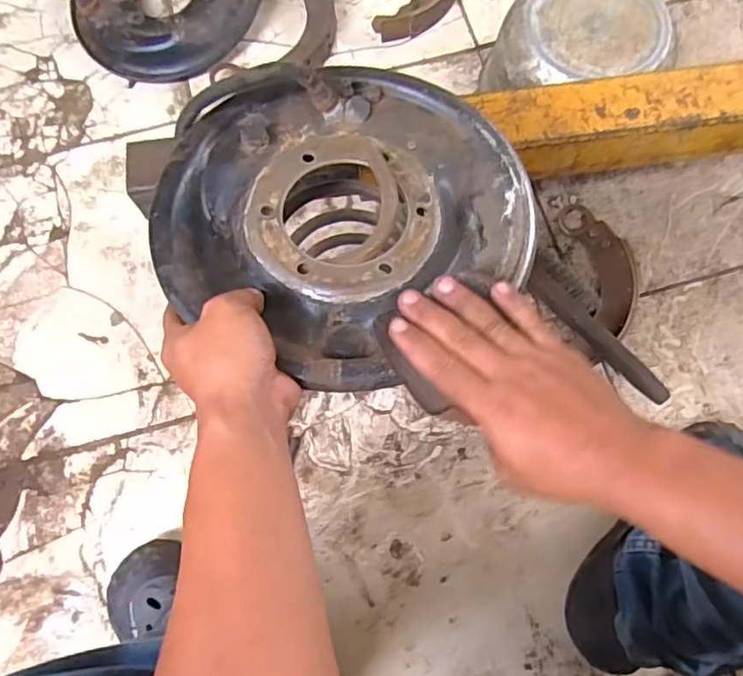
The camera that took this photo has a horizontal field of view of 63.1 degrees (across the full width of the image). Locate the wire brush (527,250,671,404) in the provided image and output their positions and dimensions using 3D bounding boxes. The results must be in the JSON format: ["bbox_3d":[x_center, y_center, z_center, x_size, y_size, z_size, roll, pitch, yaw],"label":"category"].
[{"bbox_3d":[0.249,-0.011,0.683,0.028,0.029,0.211,-33,64,-7],"label":"wire brush"}]

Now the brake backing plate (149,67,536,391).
[{"bbox_3d":[-0.022,-0.097,0.435,0.252,0.050,0.239,0,76,1],"label":"brake backing plate"}]

